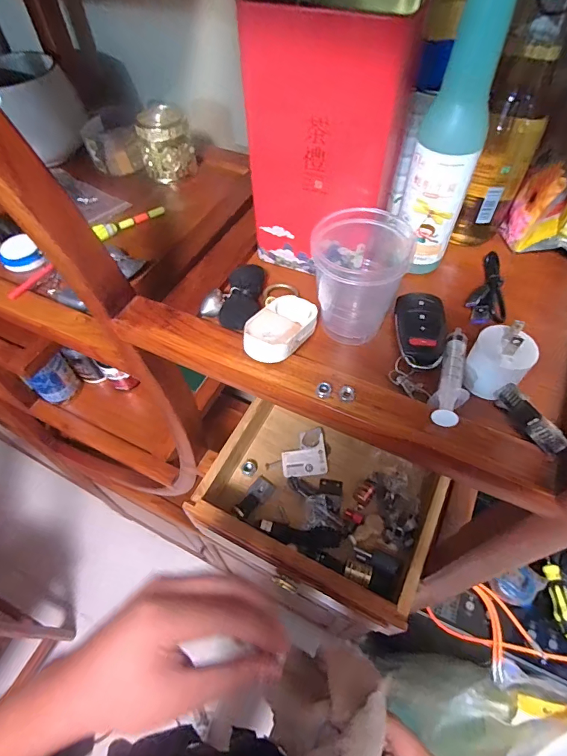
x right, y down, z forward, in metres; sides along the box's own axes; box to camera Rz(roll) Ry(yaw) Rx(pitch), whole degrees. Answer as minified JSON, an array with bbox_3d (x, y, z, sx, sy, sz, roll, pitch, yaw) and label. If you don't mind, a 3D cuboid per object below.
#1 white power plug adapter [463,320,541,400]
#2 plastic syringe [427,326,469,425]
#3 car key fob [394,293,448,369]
[{"bbox_3d":[0.134,-0.013,0.253,0.033,0.045,0.032,-1,55,1],"label":"white power plug adapter"},{"bbox_3d":[0.111,-0.004,0.264,0.019,0.010,0.081,20,58,15],"label":"plastic syringe"},{"bbox_3d":[0.098,-0.035,0.290,0.034,0.012,0.061,1,55,2],"label":"car key fob"}]

